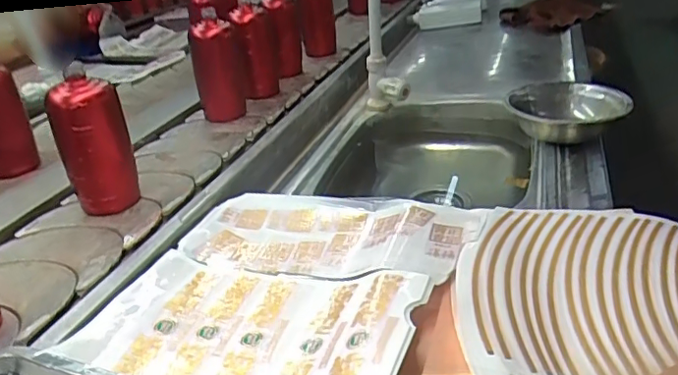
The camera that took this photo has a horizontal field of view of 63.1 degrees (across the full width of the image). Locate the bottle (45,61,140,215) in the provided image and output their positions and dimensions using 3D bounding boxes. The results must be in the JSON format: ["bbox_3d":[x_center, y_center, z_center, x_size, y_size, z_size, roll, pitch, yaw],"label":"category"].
[{"bbox_3d":[-0.322,-0.058,0.726,0.061,0.178,0.071,18,36,38],"label":"bottle"}]

